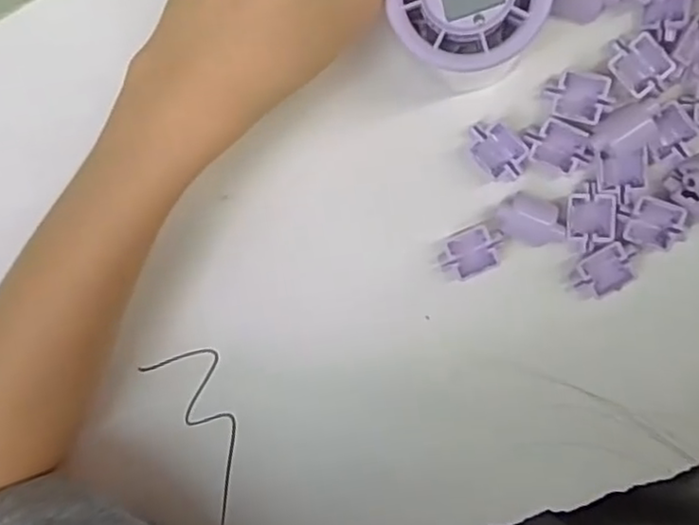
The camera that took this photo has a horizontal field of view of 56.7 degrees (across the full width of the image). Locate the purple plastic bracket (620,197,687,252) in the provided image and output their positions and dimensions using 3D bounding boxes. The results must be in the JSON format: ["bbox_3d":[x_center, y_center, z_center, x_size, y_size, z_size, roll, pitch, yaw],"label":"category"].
[{"bbox_3d":[0.128,-0.016,0.271,0.025,0.006,0.019,15,98,5],"label":"purple plastic bracket"}]

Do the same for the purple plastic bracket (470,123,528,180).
[{"bbox_3d":[0.064,-0.048,0.281,0.028,0.010,0.019,43,99,1],"label":"purple plastic bracket"}]

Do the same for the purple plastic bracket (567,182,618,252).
[{"bbox_3d":[0.103,-0.019,0.277,0.020,0.006,0.027,3,96,6],"label":"purple plastic bracket"}]

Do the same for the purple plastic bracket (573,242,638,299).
[{"bbox_3d":[0.110,0.004,0.275,0.027,0.004,0.018,-28,92,9],"label":"purple plastic bracket"}]

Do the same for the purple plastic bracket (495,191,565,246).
[{"bbox_3d":[0.079,-0.018,0.281,0.028,0.010,0.021,18,98,4],"label":"purple plastic bracket"}]

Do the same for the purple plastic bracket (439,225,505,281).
[{"bbox_3d":[0.054,-0.004,0.286,0.029,0.010,0.021,-17,94,8],"label":"purple plastic bracket"}]

